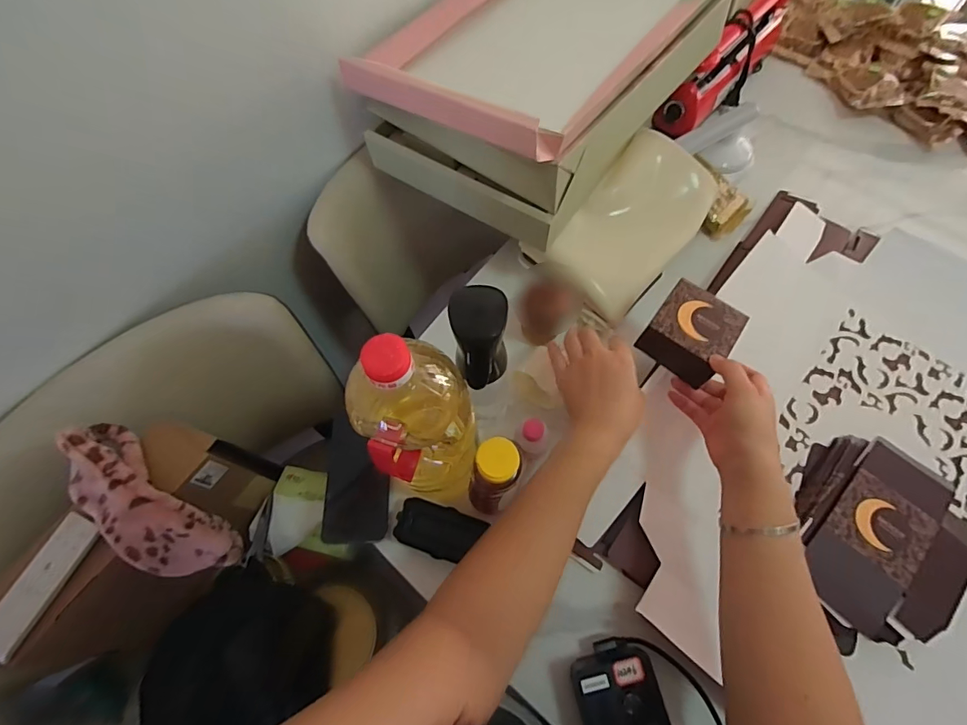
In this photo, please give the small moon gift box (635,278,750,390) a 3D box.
[{"bbox_3d":[0.232,-0.034,0.507,0.083,0.042,0.088,35,71,16],"label":"small moon gift box"}]

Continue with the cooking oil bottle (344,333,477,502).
[{"bbox_3d":[-0.054,0.054,0.403,0.094,0.223,0.098,-32,69,-12],"label":"cooking oil bottle"}]

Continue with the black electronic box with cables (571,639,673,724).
[{"bbox_3d":[0.129,0.322,0.438,0.076,0.045,0.085,-16,66,-5],"label":"black electronic box with cables"}]

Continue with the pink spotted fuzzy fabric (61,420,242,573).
[{"bbox_3d":[-0.381,0.164,0.512,0.079,0.070,0.220,-41,105,-15],"label":"pink spotted fuzzy fabric"}]

